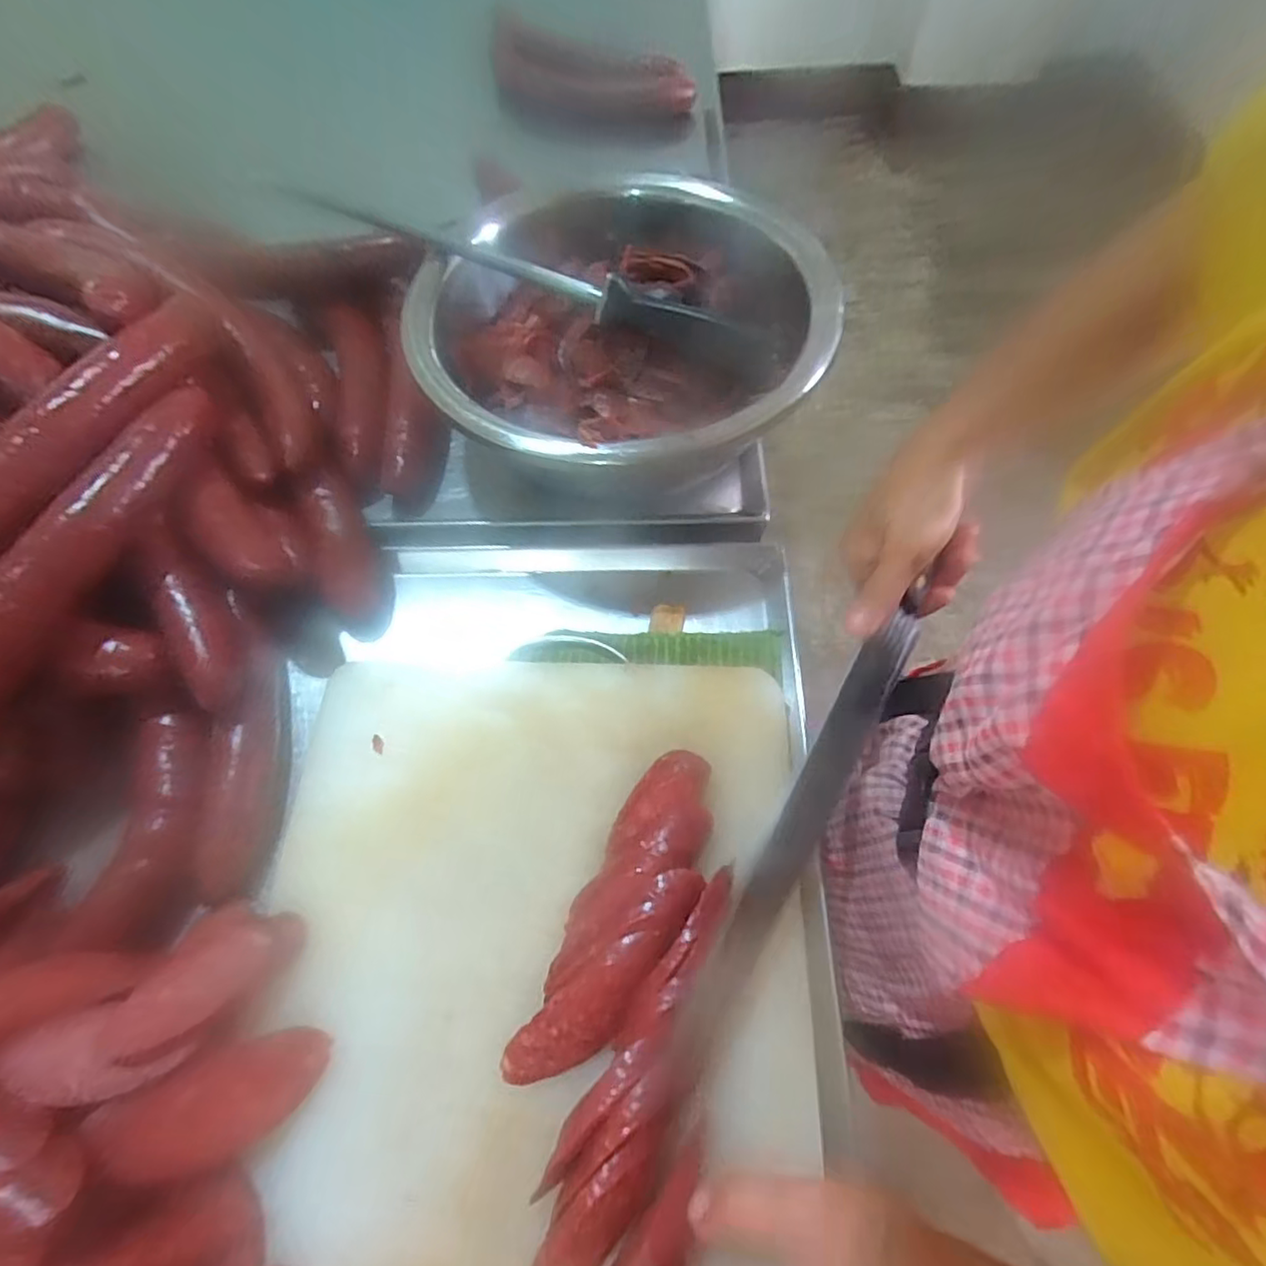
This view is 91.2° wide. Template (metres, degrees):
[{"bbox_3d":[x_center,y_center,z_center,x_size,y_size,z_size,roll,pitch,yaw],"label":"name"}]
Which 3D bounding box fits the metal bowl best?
[{"bbox_3d":[-0.009,-0.214,0.445,0.281,0.090,0.287,0,64,1],"label":"metal bowl"}]

